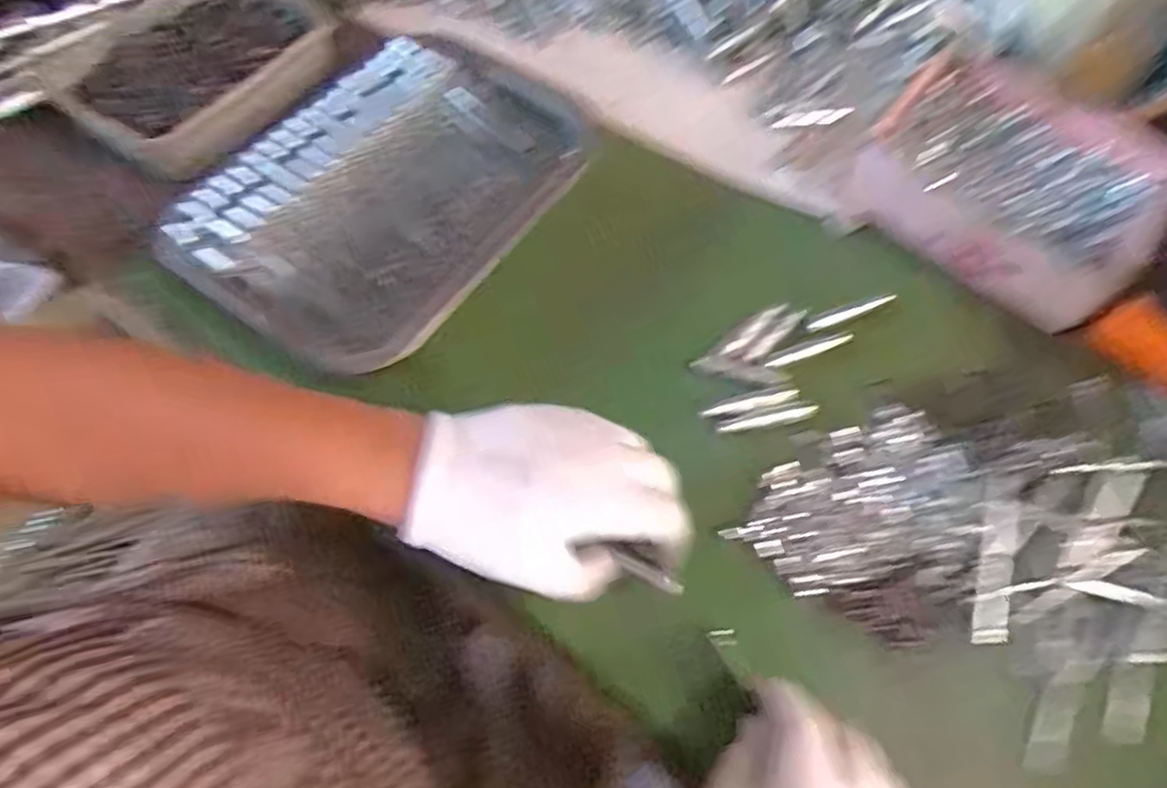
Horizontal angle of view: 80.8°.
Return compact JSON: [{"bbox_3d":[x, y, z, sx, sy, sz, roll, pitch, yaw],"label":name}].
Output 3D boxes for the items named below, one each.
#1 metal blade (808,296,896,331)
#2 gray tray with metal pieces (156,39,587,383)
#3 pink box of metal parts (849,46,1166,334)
[{"bbox_3d":[0.172,-0.053,0.441,0.062,0.005,0.009,-18,67,-10],"label":"metal blade"},{"bbox_3d":[-0.117,-0.136,0.441,0.175,0.027,0.258,34,68,13],"label":"gray tray with metal pieces"},{"bbox_3d":[0.290,-0.149,0.468,0.183,0.047,0.157,36,69,14],"label":"pink box of metal parts"}]

